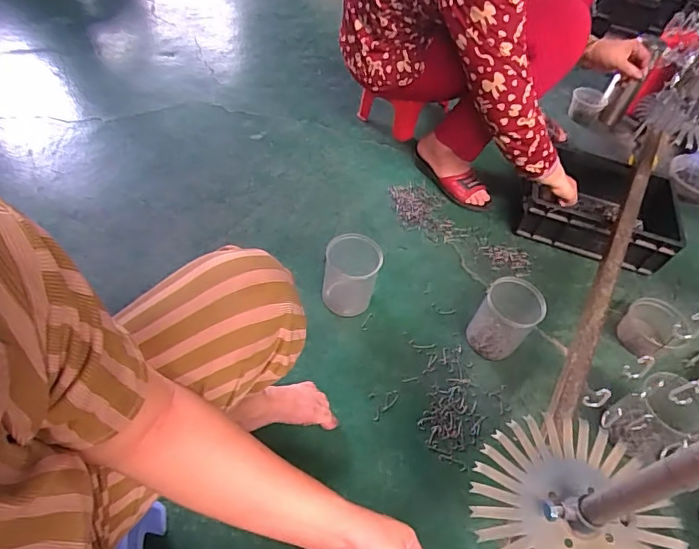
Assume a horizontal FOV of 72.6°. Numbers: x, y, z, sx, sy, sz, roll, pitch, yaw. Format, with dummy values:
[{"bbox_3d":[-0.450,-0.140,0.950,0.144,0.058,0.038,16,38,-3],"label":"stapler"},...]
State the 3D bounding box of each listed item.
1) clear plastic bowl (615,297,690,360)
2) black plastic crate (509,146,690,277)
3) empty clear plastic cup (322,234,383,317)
[{"bbox_3d":[0.613,0.109,0.964,0.115,0.062,0.113,3,53,-4],"label":"clear plastic bowl"},{"bbox_3d":[0.602,-0.170,1.153,0.346,0.095,0.275,23,54,10],"label":"black plastic crate"},{"bbox_3d":[0.002,0.002,0.916,0.103,0.126,0.099,3,53,-4],"label":"empty clear plastic cup"}]

